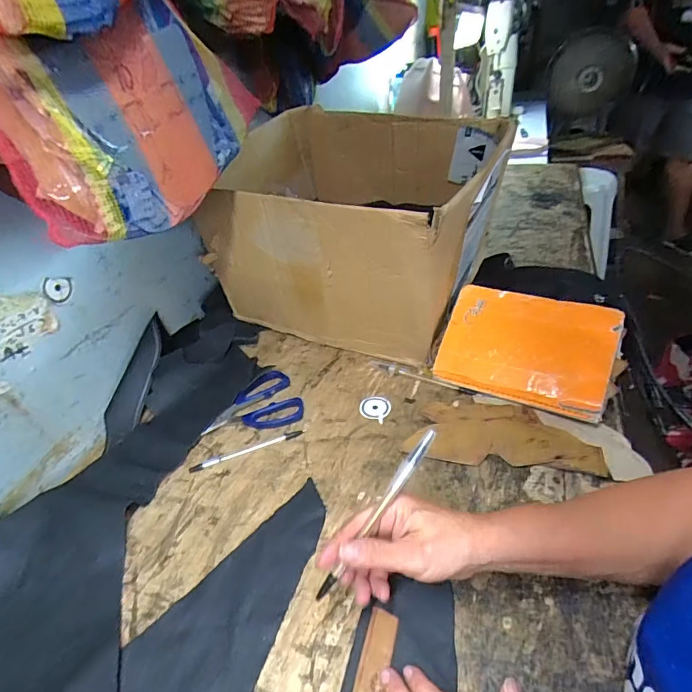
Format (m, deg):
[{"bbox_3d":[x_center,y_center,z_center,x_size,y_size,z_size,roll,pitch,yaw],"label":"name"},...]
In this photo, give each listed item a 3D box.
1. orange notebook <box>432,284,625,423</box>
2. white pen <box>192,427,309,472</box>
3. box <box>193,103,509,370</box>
[{"bbox_3d":[0.223,0.000,0.545,0.197,0.012,0.140,14,74,32],"label":"orange notebook"},{"bbox_3d":[-0.117,0.124,0.521,0.140,0.004,0.012,-16,38,-13],"label":"white pen"},{"bbox_3d":[0.008,-0.186,0.695,0.412,0.272,0.350,11,40,22],"label":"box"}]

